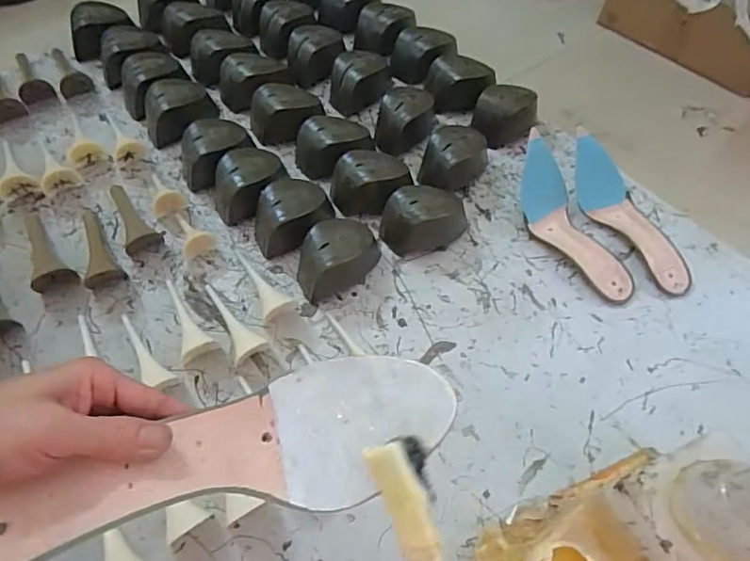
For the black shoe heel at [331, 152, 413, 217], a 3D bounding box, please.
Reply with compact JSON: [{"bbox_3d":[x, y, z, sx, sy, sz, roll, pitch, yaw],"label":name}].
[{"bbox_3d":[-0.006,-0.132,0.721,0.103,0.057,0.069,-1,55,-3],"label":"black shoe heel"}]

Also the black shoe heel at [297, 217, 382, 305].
[{"bbox_3d":[-0.041,-0.030,0.650,0.111,0.063,0.069,-23,59,-17],"label":"black shoe heel"}]

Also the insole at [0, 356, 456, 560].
[{"bbox_3d":[-0.085,0.099,0.304,0.250,0.047,0.079,-15,57,-8],"label":"insole"}]

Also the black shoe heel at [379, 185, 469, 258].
[{"bbox_3d":[0.066,-0.078,0.688,0.114,0.064,0.065,-6,56,-6],"label":"black shoe heel"}]

